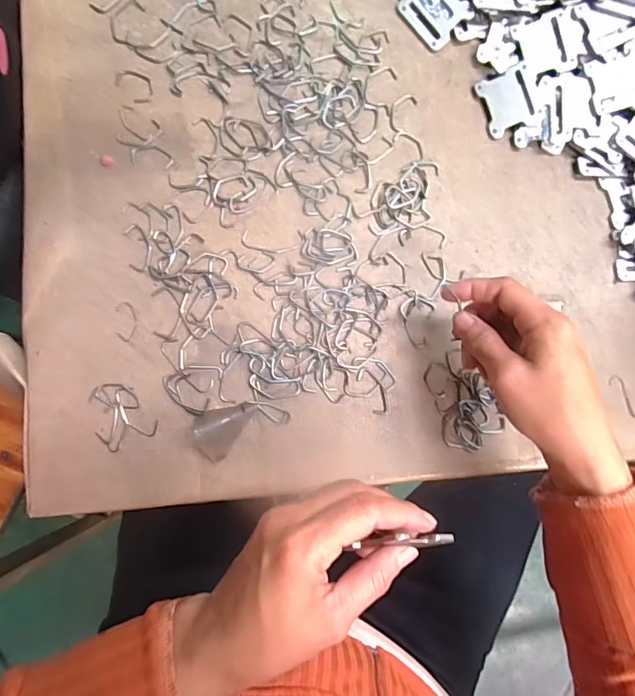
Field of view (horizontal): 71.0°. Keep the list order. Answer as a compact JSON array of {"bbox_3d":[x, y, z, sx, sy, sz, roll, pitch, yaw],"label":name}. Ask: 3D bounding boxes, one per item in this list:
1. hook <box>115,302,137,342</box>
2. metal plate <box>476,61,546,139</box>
[{"bbox_3d":[-0.141,-0.019,0.329,0.014,0.004,0.030,-6,85,-6],"label":"hook"},{"bbox_3d":[0.160,-0.207,0.371,0.042,0.004,0.048,-20,88,10],"label":"metal plate"}]

